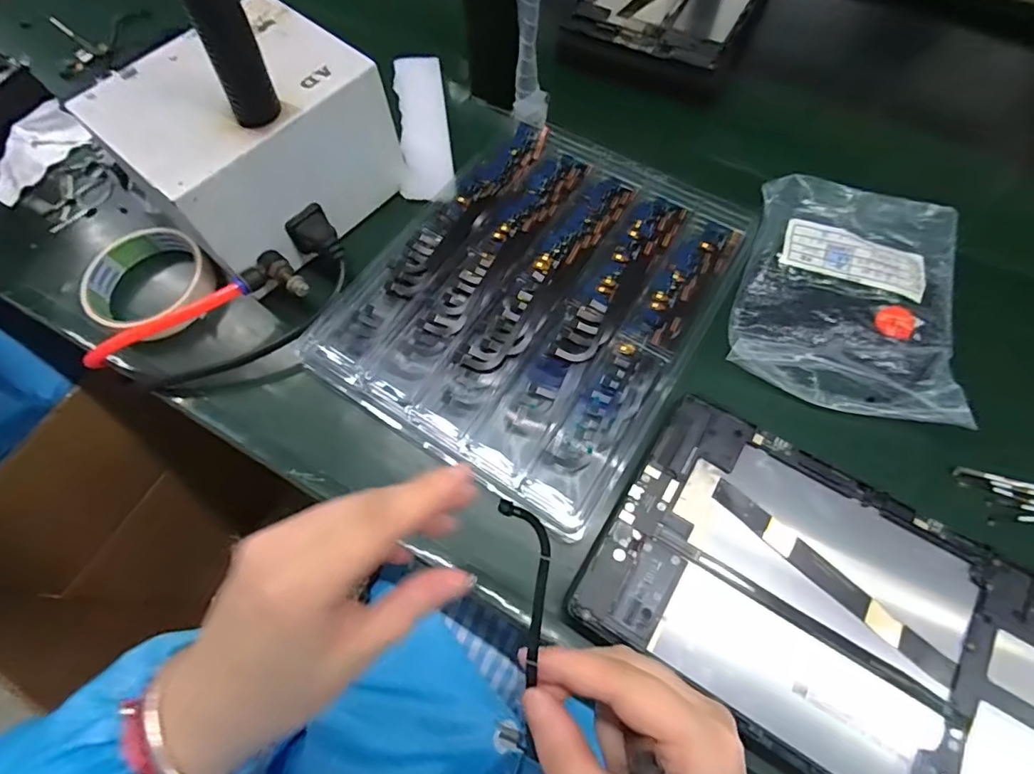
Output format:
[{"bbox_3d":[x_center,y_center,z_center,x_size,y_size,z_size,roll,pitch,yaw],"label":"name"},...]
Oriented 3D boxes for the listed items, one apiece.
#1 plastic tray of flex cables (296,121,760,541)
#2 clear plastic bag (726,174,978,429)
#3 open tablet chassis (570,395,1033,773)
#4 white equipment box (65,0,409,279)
[{"bbox_3d":[0.019,-0.070,0.365,0.219,0.019,0.272,31,70,15],"label":"plastic tray of flex cables"},{"bbox_3d":[0.230,-0.069,0.356,0.138,0.026,0.175,17,67,8],"label":"clear plastic bag"},{"bbox_3d":[0.165,0.118,0.270,0.235,0.014,0.148,30,69,12],"label":"open tablet chassis"},{"bbox_3d":[-0.184,-0.173,0.362,0.127,0.091,0.156,40,72,16],"label":"white equipment box"}]

